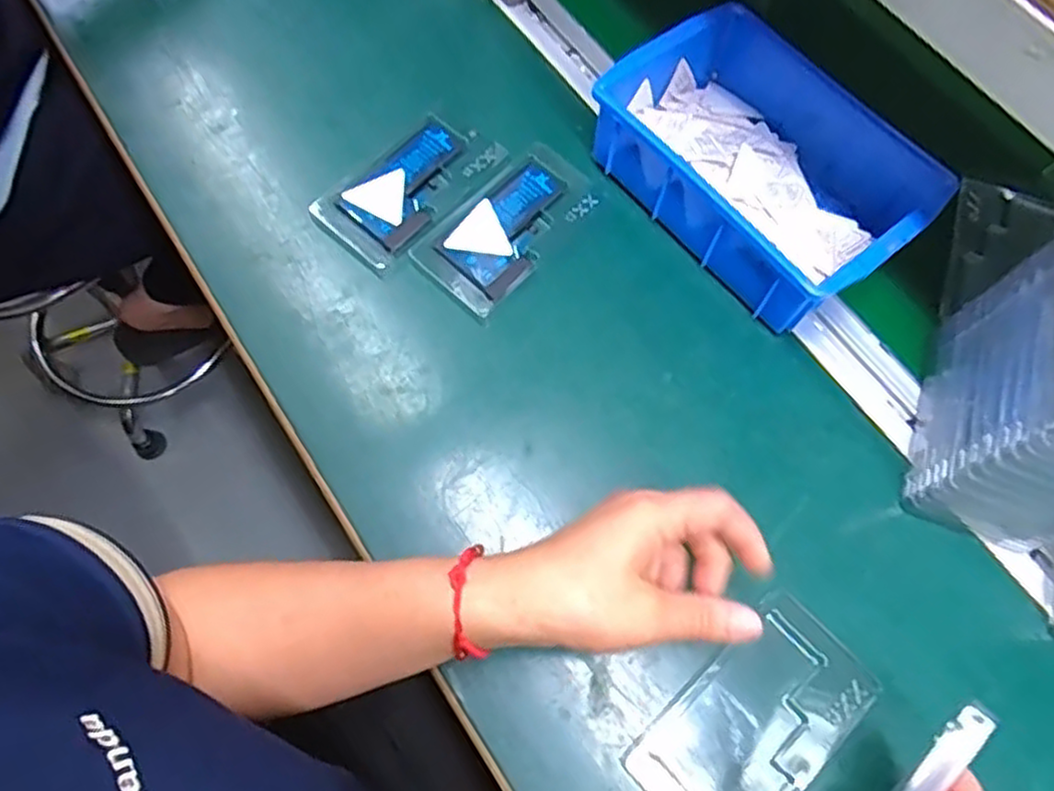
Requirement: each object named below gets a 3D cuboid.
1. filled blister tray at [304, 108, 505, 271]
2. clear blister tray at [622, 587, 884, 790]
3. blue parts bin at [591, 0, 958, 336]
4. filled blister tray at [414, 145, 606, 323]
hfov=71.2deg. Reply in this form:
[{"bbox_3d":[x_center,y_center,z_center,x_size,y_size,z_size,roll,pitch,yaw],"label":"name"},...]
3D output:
[{"bbox_3d":[-0.080,-0.145,0.509,0.073,0.013,0.124,42,73,14],"label":"filled blister tray"},{"bbox_3d":[0.119,0.173,0.388,0.127,0.009,0.073,-41,75,-16],"label":"clear blister tray"},{"bbox_3d":[0.157,-0.152,0.481,0.145,0.066,0.198,-38,74,-15],"label":"blue parts bin"},{"bbox_3d":[-0.011,-0.112,0.493,0.121,0.011,0.069,-42,75,-16],"label":"filled blister tray"}]

